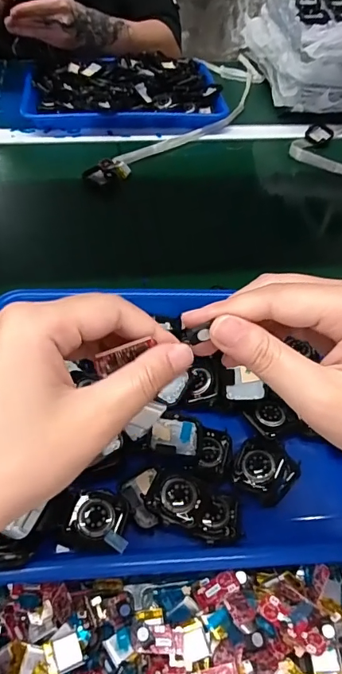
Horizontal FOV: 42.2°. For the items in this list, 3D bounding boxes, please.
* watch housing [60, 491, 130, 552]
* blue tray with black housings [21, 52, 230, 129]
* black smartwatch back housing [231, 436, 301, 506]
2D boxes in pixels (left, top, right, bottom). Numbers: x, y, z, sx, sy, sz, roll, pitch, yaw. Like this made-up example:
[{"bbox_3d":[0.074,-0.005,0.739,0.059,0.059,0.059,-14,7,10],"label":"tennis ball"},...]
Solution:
[{"bbox_3d":[-0.051,0.127,0.305,0.040,0.016,0.036,13,51,6],"label":"watch housing"},{"bbox_3d":[-0.081,-0.428,0.749,0.322,0.051,0.222,-3,51,-7],"label":"blue tray with black housings"},{"bbox_3d":[0.071,0.099,0.336,0.045,0.013,0.041,36,57,22],"label":"black smartwatch back housing"}]

